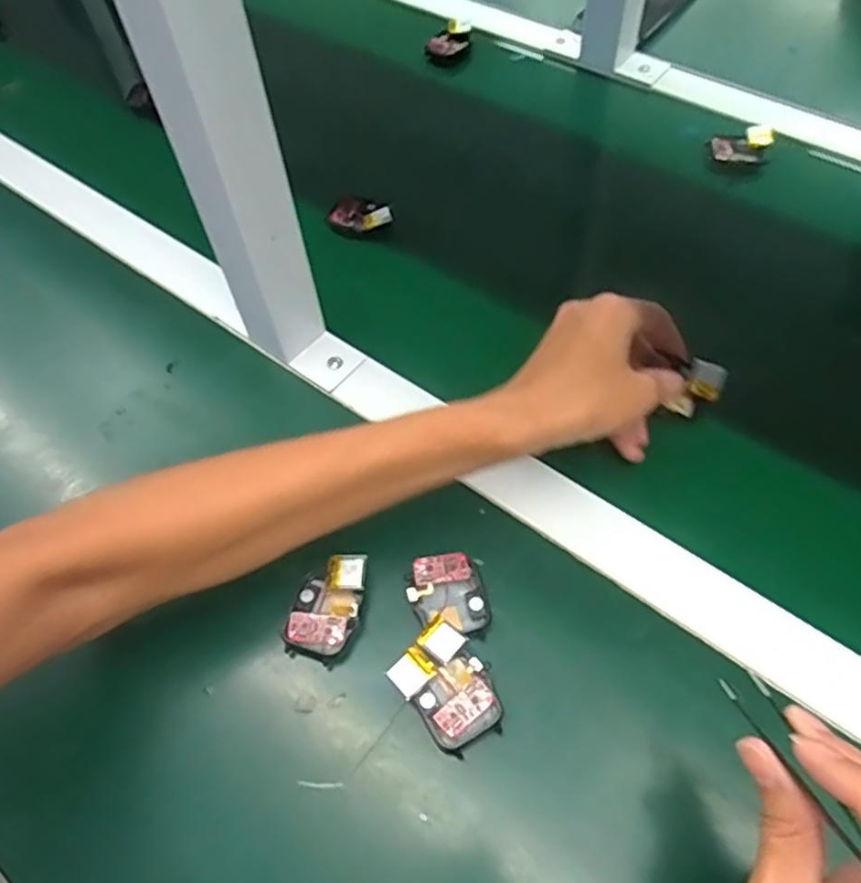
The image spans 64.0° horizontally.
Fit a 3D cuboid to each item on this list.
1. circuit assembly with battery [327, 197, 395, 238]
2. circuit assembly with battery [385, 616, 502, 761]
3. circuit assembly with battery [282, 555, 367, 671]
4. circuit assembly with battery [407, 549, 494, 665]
[{"bbox_3d":[-0.057,-0.184,0.559,0.051,0.011,0.040,-8,57,-2],"label":"circuit assembly with battery"},{"bbox_3d":[0.009,0.126,0.352,0.042,0.019,0.056,-35,61,-18],"label":"circuit assembly with battery"},{"bbox_3d":[-0.056,0.090,0.376,0.034,0.022,0.055,14,59,12],"label":"circuit assembly with battery"},{"bbox_3d":[0.011,0.090,0.373,0.041,0.021,0.053,-13,57,-5],"label":"circuit assembly with battery"}]

